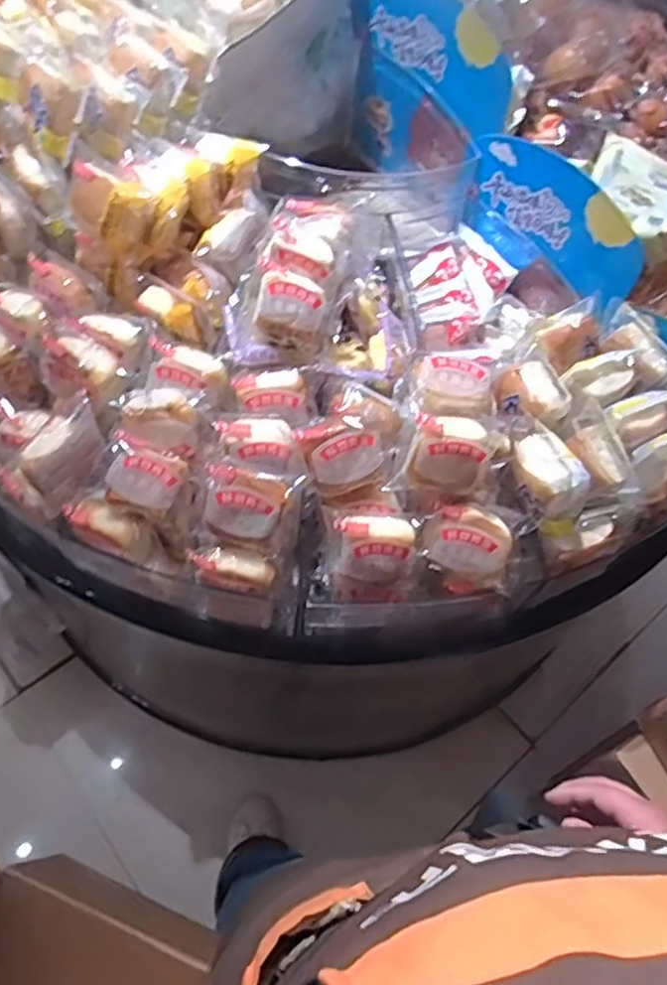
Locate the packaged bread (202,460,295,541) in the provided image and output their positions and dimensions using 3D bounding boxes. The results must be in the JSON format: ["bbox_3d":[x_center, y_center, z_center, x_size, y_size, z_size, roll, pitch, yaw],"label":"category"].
[{"bbox_3d":[-0.098,0.012,0.734,0.095,0.043,0.085,17,96,-6],"label":"packaged bread"}]

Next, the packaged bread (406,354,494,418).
[{"bbox_3d":[0.131,-0.117,0.762,0.082,0.040,0.069,8,81,-4],"label":"packaged bread"}]

